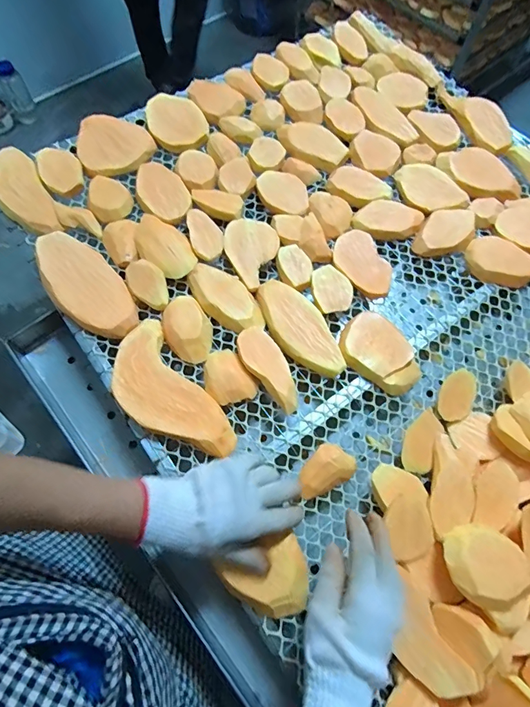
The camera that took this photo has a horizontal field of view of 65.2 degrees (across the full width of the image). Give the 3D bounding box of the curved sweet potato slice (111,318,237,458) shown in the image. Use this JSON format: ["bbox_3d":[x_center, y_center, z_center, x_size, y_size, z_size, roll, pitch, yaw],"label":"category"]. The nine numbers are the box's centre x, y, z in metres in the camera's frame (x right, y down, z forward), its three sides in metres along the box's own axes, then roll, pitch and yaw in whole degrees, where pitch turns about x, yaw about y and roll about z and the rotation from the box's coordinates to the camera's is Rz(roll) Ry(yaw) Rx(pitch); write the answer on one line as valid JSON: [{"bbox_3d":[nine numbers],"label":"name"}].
[{"bbox_3d":[-0.123,0.050,0.505,0.090,0.020,0.197,-34,73,-15],"label":"curved sweet potato slice"}]

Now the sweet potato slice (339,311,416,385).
[{"bbox_3d":[0.140,-0.010,0.539,0.074,0.017,0.088,-34,73,-15],"label":"sweet potato slice"}]

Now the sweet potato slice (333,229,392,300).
[{"bbox_3d":[0.139,-0.130,0.595,0.068,0.012,0.112,-22,70,-11],"label":"sweet potato slice"}]

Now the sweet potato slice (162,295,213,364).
[{"bbox_3d":[-0.102,-0.035,0.544,0.058,0.028,0.095,-18,69,-10],"label":"sweet potato slice"}]

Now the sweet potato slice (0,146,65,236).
[{"bbox_3d":[-0.353,-0.232,0.600,0.068,0.027,0.149,-31,85,-14],"label":"sweet potato slice"}]

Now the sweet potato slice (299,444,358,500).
[{"bbox_3d":[0.072,0.138,0.482,0.047,0.024,0.072,40,71,13],"label":"sweet potato slice"}]

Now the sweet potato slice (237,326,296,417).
[{"bbox_3d":[0.007,0.018,0.523,0.048,0.015,0.115,-38,74,-16],"label":"sweet potato slice"}]

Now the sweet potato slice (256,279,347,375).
[{"bbox_3d":[0.045,-0.034,0.554,0.065,0.017,0.156,-34,73,-15],"label":"sweet potato slice"}]

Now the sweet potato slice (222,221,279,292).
[{"bbox_3d":[-0.023,-0.148,0.601,0.076,0.009,0.120,10,67,1],"label":"sweet potato slice"}]

